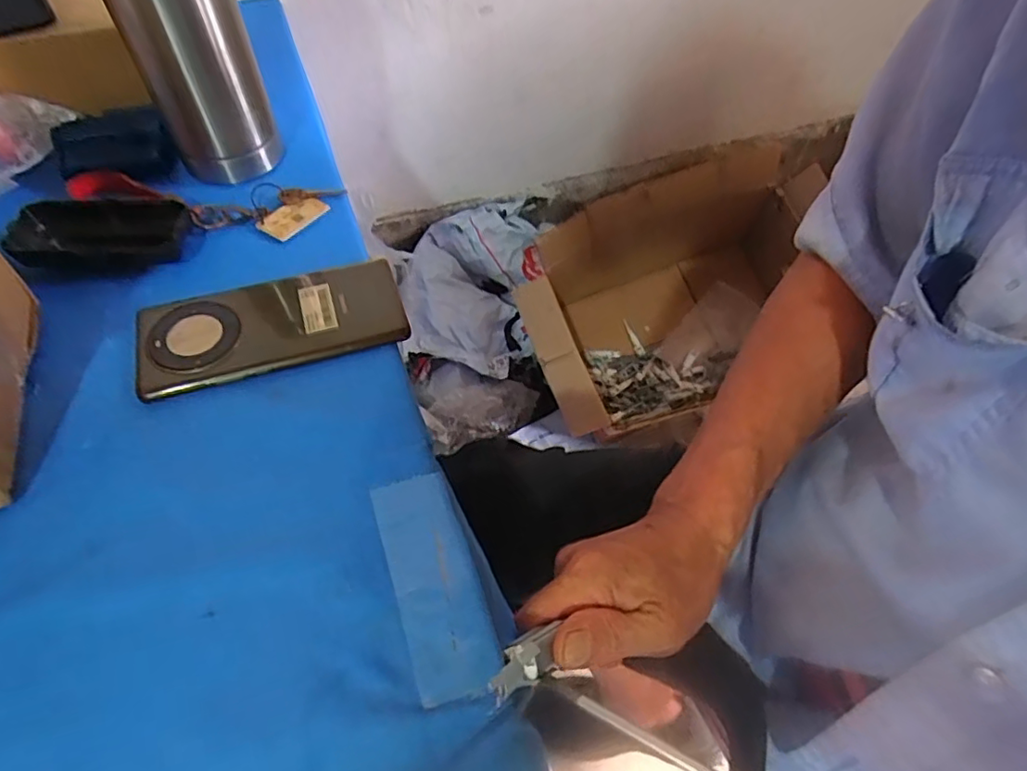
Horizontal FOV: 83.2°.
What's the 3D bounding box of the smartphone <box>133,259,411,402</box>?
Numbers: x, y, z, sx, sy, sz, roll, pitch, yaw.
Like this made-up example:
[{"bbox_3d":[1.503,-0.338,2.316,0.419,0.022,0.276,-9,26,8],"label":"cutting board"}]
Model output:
[{"bbox_3d":[-0.156,-0.043,0.378,0.161,0.013,0.075,-15,57,-13],"label":"smartphone"}]

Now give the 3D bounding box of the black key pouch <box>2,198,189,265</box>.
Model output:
[{"bbox_3d":[-0.290,-0.105,0.406,0.111,0.022,0.056,-5,56,-7],"label":"black key pouch"}]

